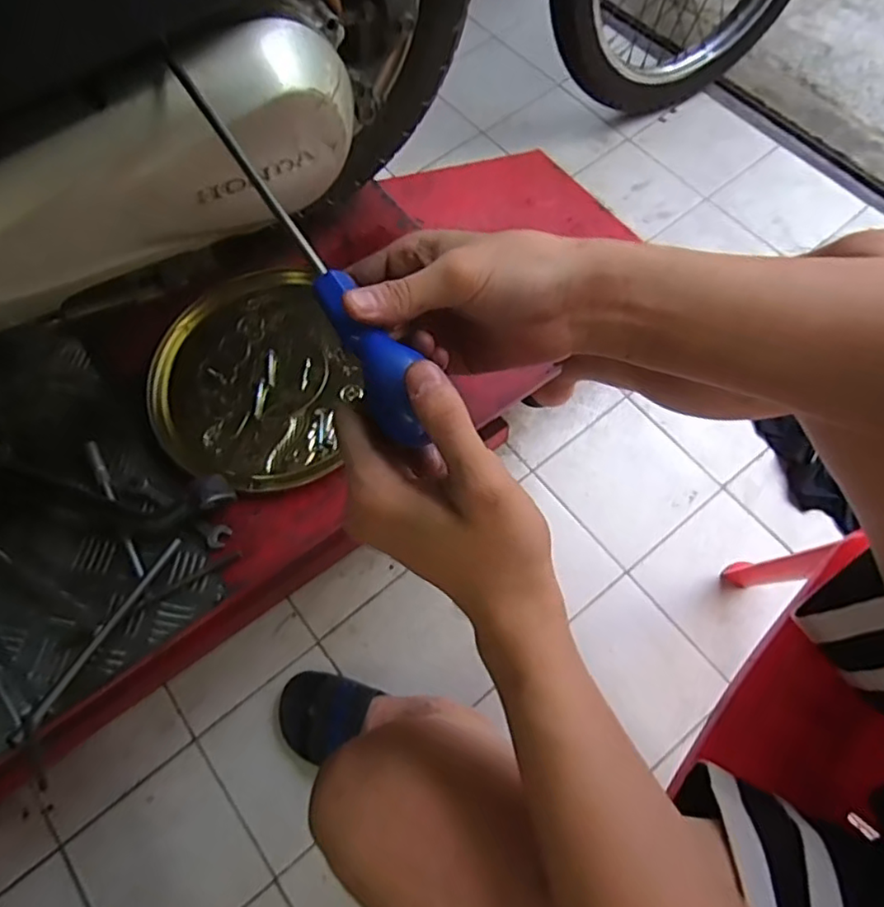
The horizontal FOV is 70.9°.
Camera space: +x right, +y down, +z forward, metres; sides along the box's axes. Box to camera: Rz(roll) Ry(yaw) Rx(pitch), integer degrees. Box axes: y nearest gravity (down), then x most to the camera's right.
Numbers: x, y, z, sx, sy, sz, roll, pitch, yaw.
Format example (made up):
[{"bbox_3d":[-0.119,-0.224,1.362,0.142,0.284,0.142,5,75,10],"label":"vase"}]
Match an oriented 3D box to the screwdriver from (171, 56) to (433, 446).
[{"bbox_3d":[-0.074,-0.111,0.309,0.028,0.027,0.270,-31,71,-10],"label":"screwdriver"}]

